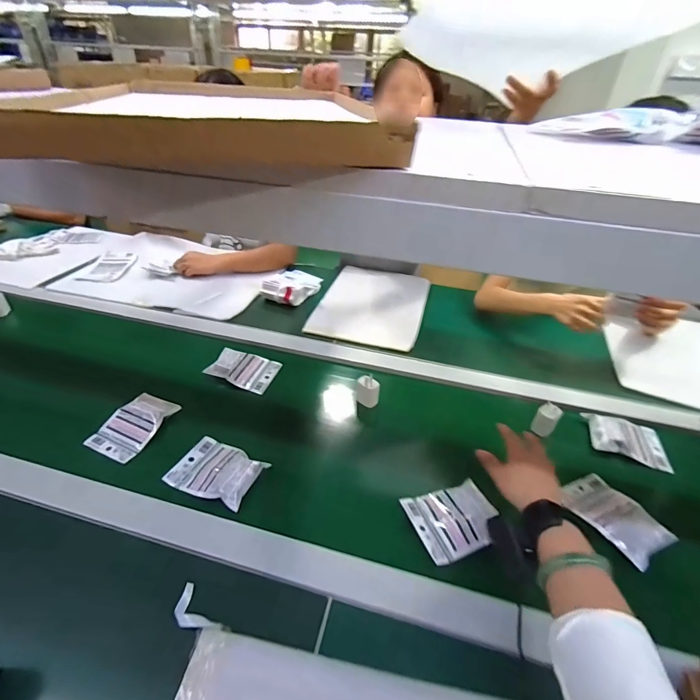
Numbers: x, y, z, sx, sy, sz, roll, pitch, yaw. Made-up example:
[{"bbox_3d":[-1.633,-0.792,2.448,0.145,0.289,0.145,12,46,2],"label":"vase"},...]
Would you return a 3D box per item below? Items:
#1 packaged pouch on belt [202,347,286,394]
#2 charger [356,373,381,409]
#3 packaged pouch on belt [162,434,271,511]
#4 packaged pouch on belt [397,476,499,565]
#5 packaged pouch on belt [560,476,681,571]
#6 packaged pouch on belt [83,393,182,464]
[{"bbox_3d":[-0.221,0.037,0.799,0.128,0.032,0.099,14,37,13],"label":"packaged pouch on belt"},{"bbox_3d":[0.036,0.080,0.737,0.043,0.053,0.035,6,38,4],"label":"charger"},{"bbox_3d":[-0.206,0.184,0.590,0.130,0.022,0.095,16,38,16],"label":"packaged pouch on belt"},{"bbox_3d":[0.146,0.238,0.540,0.116,0.018,0.095,-11,38,-19],"label":"packaged pouch on belt"},{"bbox_3d":[0.389,0.244,0.567,0.087,0.023,0.139,-15,22,-13],"label":"packaged pouch on belt"},{"bbox_3d":[-0.377,0.126,0.658,0.093,0.031,0.126,15,38,15],"label":"packaged pouch on belt"}]

